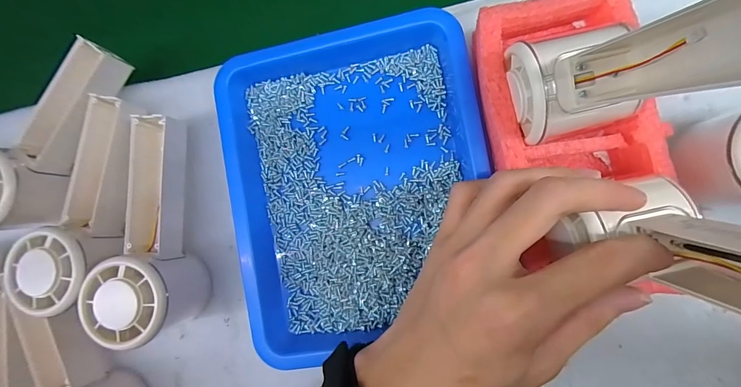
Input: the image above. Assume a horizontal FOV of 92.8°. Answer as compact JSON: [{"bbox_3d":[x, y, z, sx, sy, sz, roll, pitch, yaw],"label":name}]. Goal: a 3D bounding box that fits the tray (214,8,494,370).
[{"bbox_3d":[-0.009,-0.005,0.247,0.171,0.024,0.218,-10,87,8],"label":"tray"}]

